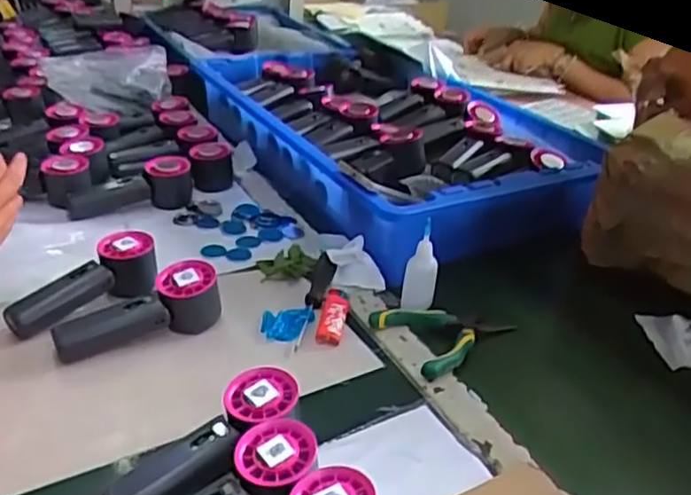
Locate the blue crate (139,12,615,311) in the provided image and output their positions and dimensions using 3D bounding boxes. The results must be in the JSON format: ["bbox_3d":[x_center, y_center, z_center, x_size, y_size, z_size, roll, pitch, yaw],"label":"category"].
[{"bbox_3d":[0.037,-0.193,1.048,0.388,0.100,0.701,-15,35,-28],"label":"blue crate"}]

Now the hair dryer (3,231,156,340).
[{"bbox_3d":[-0.261,0.038,0.673,0.056,0.056,0.152,24,36,31],"label":"hair dryer"}]

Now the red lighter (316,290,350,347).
[{"bbox_3d":[-0.012,0.069,0.685,0.025,0.014,0.082,6,30,5],"label":"red lighter"}]

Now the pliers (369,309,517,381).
[{"bbox_3d":[0.105,0.079,0.675,0.136,0.018,0.103,-15,35,-29],"label":"pliers"}]

